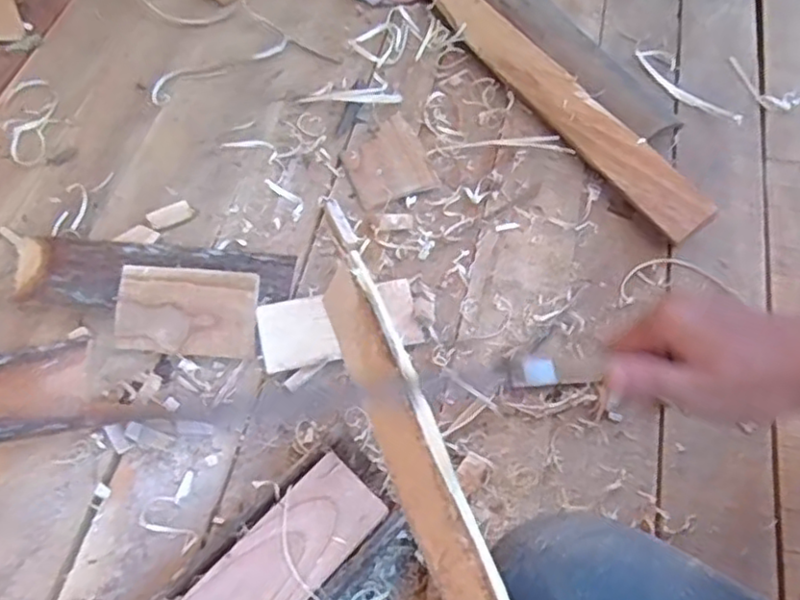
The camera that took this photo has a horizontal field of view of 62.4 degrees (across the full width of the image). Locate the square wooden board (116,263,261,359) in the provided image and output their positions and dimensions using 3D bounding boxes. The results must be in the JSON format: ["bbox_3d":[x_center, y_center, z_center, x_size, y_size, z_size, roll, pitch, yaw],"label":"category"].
[{"bbox_3d":[-0.185,0.009,0.573,0.123,0.005,0.073,5,91,7],"label":"square wooden board"}]

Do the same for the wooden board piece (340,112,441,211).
[{"bbox_3d":[-0.016,-0.145,0.681,0.082,0.008,0.104,-20,62,-11],"label":"wooden board piece"}]

